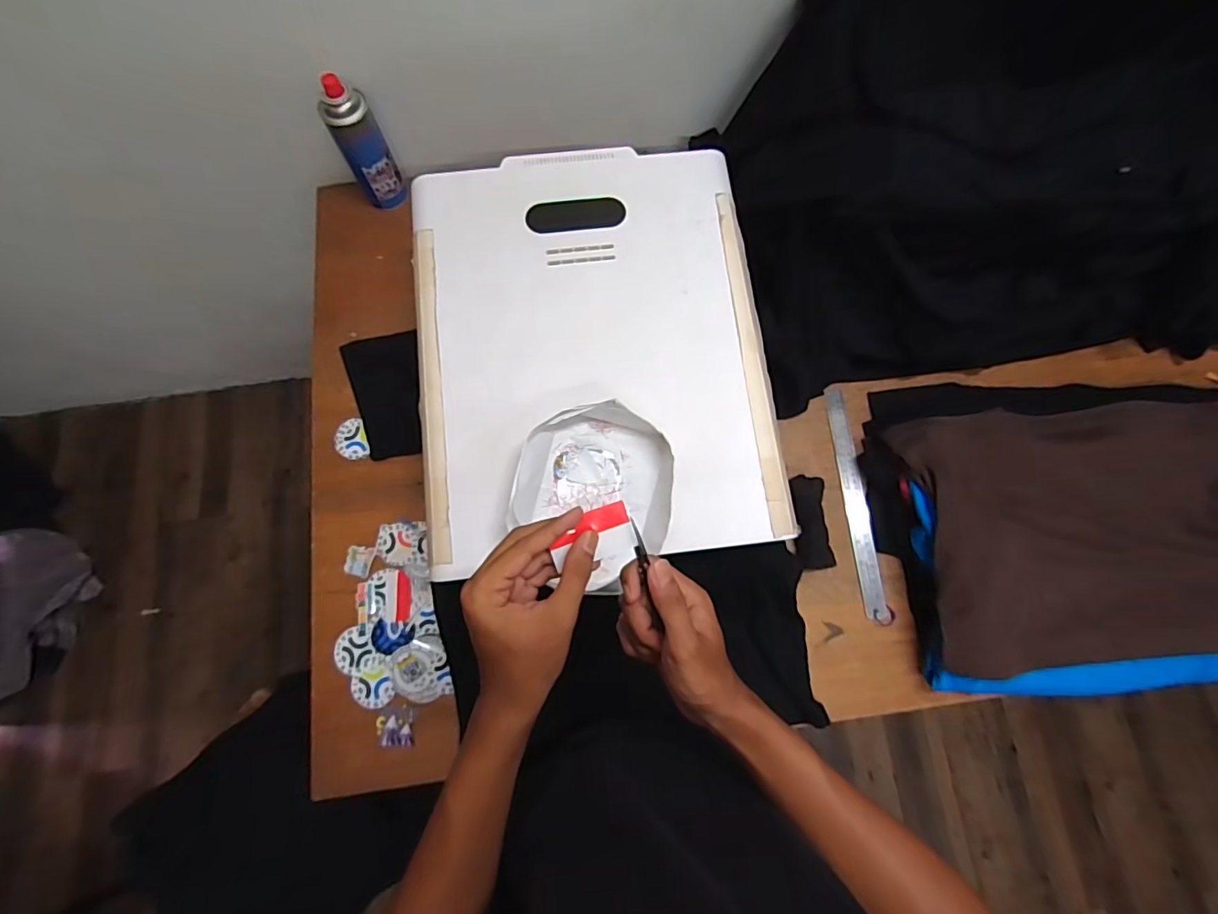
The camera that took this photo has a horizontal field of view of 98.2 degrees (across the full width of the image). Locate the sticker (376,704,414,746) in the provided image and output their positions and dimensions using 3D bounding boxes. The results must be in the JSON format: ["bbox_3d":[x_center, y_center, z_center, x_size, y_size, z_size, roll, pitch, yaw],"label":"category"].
[{"bbox_3d":[-0.266,0.337,0.656,0.042,0.007,0.045,-6,75,-4],"label":"sticker"}]

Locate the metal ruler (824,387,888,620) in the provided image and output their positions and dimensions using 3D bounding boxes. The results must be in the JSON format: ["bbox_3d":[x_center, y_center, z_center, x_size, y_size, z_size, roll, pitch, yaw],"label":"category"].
[{"bbox_3d":[0.346,0.056,0.744,0.031,0.006,0.323,-5,76,3],"label":"metal ruler"}]

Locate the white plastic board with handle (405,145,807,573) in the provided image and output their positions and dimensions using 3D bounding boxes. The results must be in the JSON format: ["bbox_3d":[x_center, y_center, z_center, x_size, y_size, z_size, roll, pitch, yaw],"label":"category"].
[{"bbox_3d":[-0.023,-0.139,0.620,0.403,0.031,0.509,-5,74,-2],"label":"white plastic board with handle"}]

